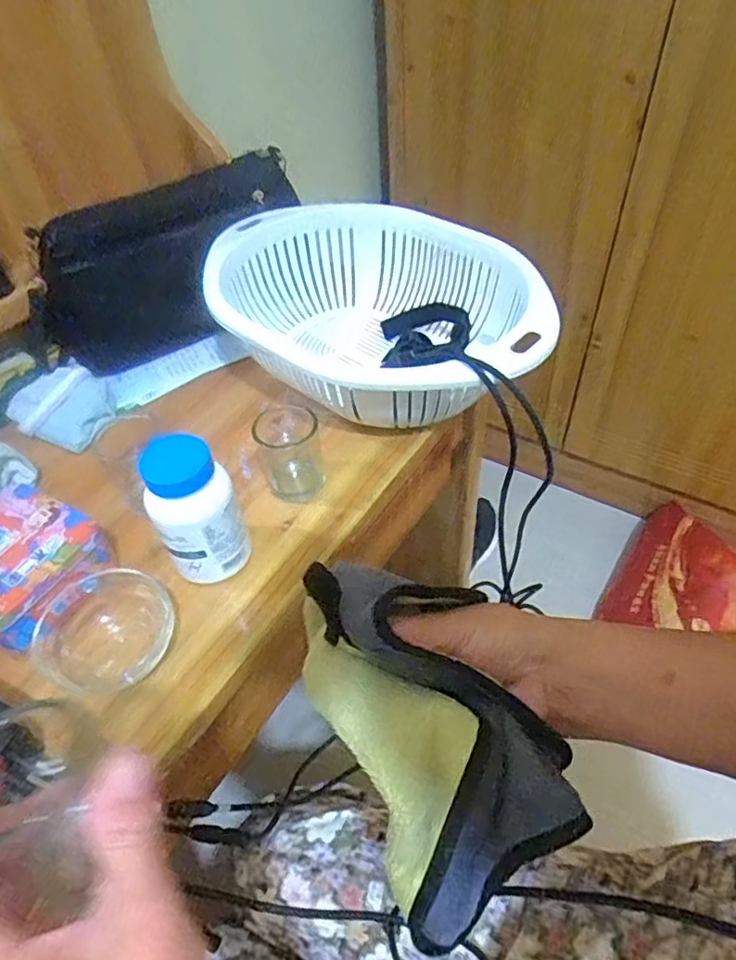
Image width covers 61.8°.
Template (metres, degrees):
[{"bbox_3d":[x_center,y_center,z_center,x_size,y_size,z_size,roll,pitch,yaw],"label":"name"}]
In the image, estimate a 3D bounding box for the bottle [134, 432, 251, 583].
[{"bbox_3d":[-0.123,0.022,0.440,0.058,0.105,0.048,-20,49,-16],"label":"bottle"}]

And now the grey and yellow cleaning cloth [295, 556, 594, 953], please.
[{"bbox_3d":[0.030,0.117,0.297,0.094,0.107,0.142,-22,50,-17],"label":"grey and yellow cleaning cloth"}]

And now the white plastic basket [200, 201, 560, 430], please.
[{"bbox_3d":[-0.001,-0.148,0.581,0.324,0.103,0.239,29,54,26],"label":"white plastic basket"}]

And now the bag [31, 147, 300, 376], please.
[{"bbox_3d":[-0.203,-0.221,0.643,0.283,0.153,0.048,-23,50,-18],"label":"bag"}]

